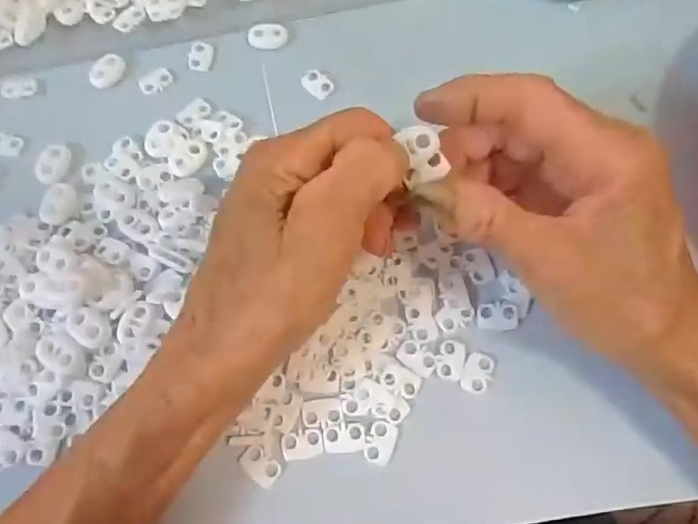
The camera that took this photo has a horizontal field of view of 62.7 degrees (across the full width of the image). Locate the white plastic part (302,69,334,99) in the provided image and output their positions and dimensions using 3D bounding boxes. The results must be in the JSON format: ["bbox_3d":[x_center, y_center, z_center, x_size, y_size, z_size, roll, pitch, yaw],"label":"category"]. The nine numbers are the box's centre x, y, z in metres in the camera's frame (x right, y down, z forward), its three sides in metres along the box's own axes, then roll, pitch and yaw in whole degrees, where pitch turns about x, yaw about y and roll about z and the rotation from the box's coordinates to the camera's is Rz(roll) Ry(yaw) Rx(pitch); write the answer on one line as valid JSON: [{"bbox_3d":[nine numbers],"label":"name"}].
[{"bbox_3d":[-0.018,-0.098,0.315,0.018,0.004,0.012,40,77,14],"label":"white plastic part"}]

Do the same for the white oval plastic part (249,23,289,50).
[{"bbox_3d":[-0.046,-0.127,0.323,0.022,0.007,0.013,2,71,3],"label":"white oval plastic part"}]

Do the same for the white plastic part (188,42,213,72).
[{"bbox_3d":[-0.083,-0.116,0.323,0.013,0.004,0.017,11,72,6],"label":"white plastic part"}]

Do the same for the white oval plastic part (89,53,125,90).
[{"bbox_3d":[-0.134,-0.106,0.316,0.015,0.006,0.021,33,76,13],"label":"white oval plastic part"}]

